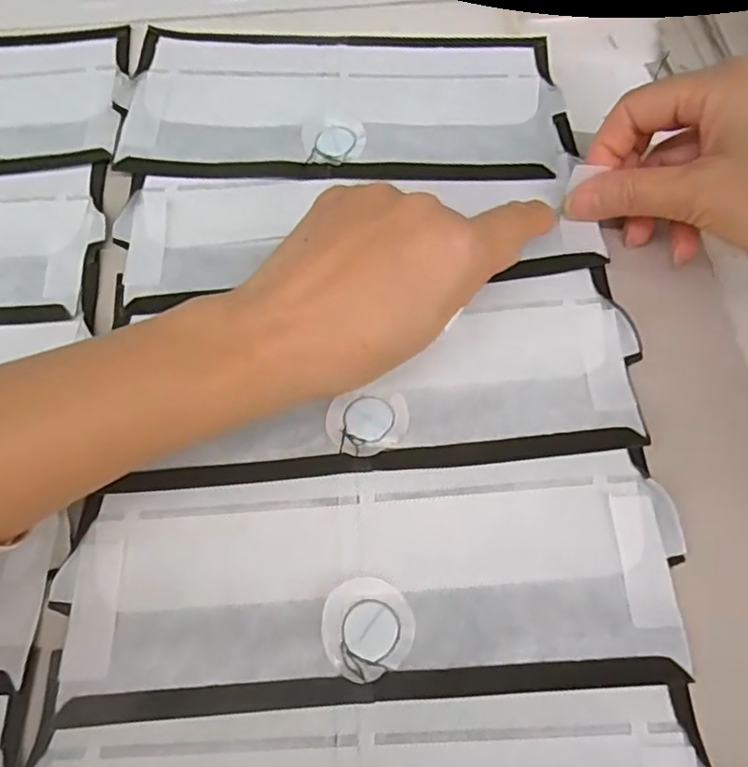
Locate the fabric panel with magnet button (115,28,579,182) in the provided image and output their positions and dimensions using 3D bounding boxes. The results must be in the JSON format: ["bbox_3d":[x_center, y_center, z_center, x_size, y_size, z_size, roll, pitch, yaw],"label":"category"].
[{"bbox_3d":[-0.015,-0.156,0.329,0.234,0.007,0.103,2,67,1],"label":"fabric panel with magnet button"}]

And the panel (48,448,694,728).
[{"bbox_3d":[-0.001,0.077,0.234,0.235,0.011,0.086,-3,67,-1],"label":"panel"}]

